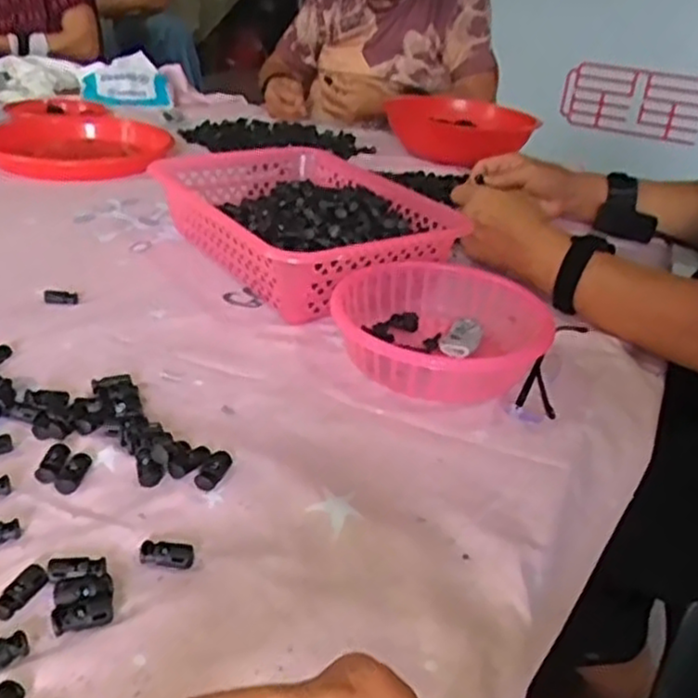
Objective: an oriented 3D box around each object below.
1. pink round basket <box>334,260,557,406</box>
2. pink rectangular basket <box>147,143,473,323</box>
[{"bbox_3d":[0.067,-0.018,0.597,0.159,0.057,0.156,5,29,-3],"label":"pink round basket"},{"bbox_3d":[-0.050,-0.126,0.743,0.203,0.084,0.297,-16,36,-34],"label":"pink rectangular basket"}]

